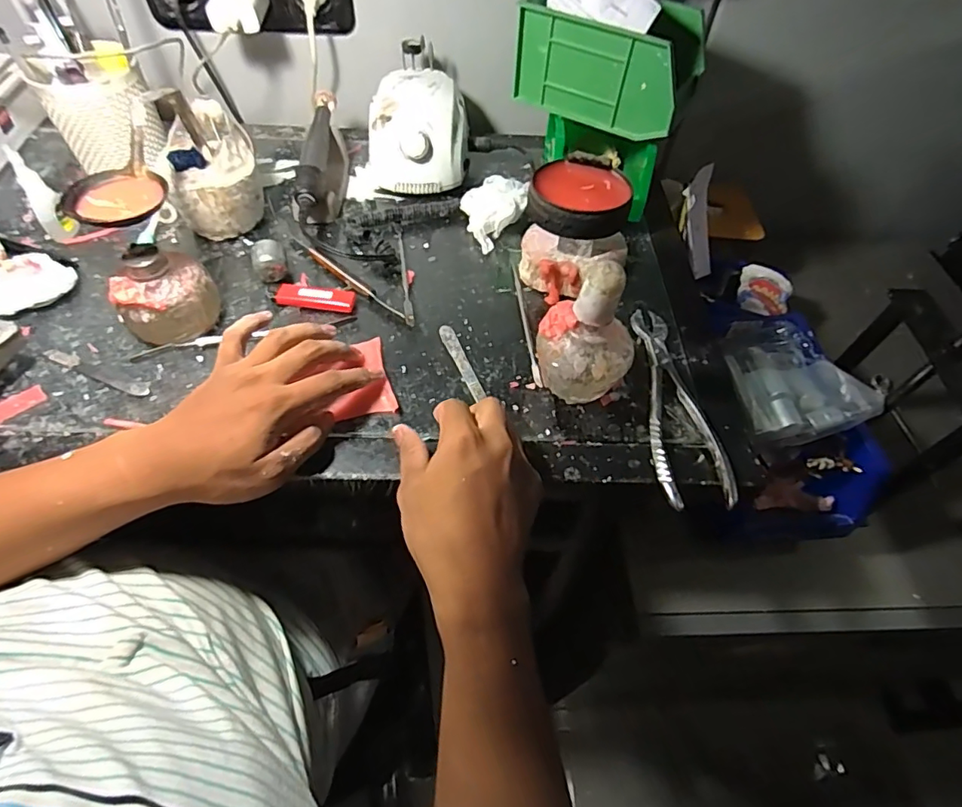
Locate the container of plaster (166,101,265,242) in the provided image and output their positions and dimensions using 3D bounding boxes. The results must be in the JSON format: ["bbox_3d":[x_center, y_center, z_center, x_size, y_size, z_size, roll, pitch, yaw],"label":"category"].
[{"bbox_3d":[-0.260,-0.225,0.514,0.076,0.097,0.079,-16,58,-14],"label":"container of plaster"}]

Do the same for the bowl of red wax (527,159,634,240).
[{"bbox_3d":[0.073,-0.150,0.388,0.071,0.018,0.068,2,55,-2],"label":"bowl of red wax"}]

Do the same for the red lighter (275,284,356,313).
[{"bbox_3d":[-0.153,-0.098,0.488,0.072,0.009,0.022,8,55,2],"label":"red lighter"}]

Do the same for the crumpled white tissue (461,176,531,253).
[{"bbox_3d":[0.010,-0.205,0.562,0.054,0.035,0.085,31,59,18],"label":"crumpled white tissue"}]

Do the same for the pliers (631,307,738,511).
[{"bbox_3d":[0.155,-0.005,0.444,0.055,0.012,0.195,-3,55,-5],"label":"pliers"}]

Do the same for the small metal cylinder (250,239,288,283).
[{"bbox_3d":[-0.199,-0.133,0.498,0.029,0.029,0.026,-16,58,-14],"label":"small metal cylinder"}]

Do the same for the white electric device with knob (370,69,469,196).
[{"bbox_3d":[-0.072,-0.309,0.593,0.112,0.068,0.132,1,55,-2],"label":"white electric device with knob"}]

